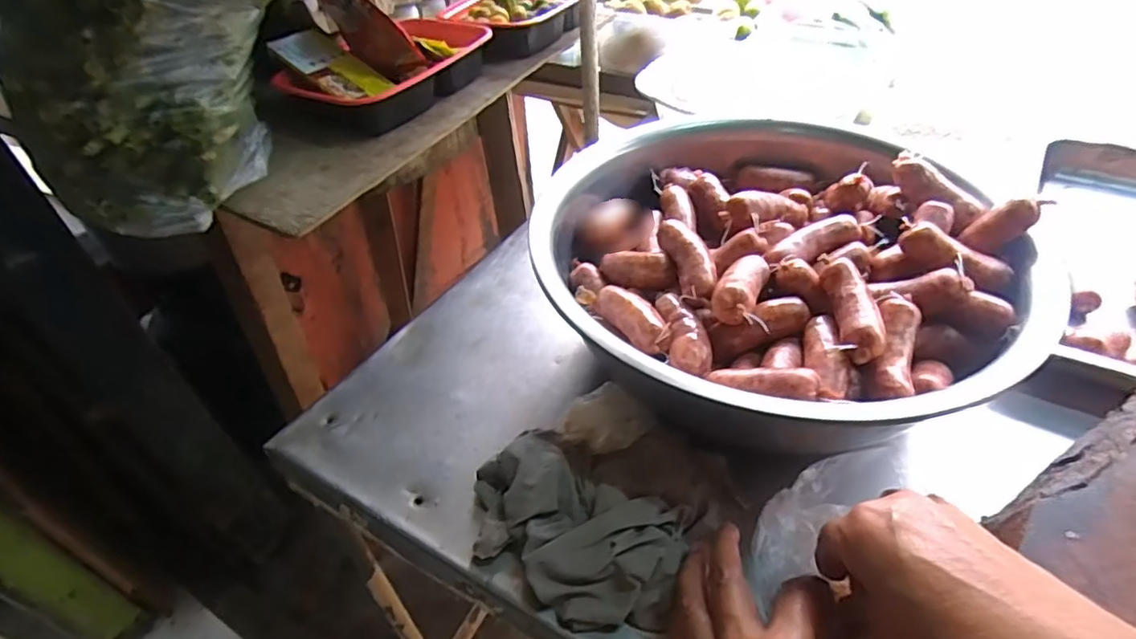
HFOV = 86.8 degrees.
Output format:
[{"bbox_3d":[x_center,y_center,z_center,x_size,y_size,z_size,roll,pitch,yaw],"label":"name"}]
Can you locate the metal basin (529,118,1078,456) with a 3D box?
[{"bbox_3d":[0.163,-0.038,0.492,0.340,0.105,0.355,-3,43,3],"label":"metal basin"}]

